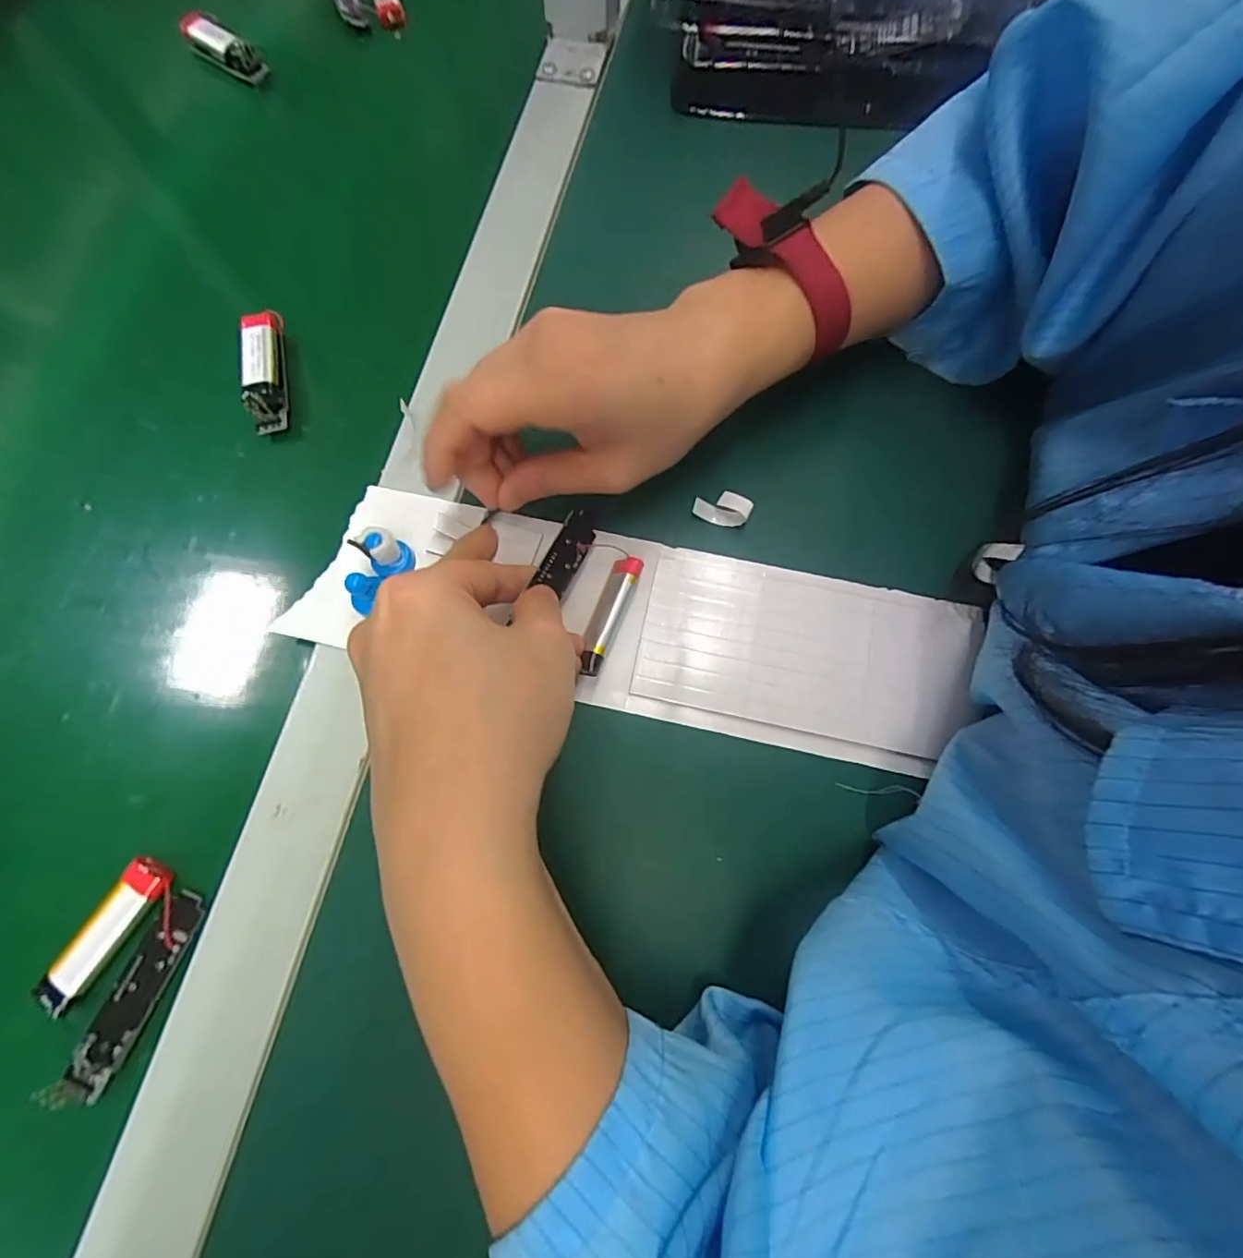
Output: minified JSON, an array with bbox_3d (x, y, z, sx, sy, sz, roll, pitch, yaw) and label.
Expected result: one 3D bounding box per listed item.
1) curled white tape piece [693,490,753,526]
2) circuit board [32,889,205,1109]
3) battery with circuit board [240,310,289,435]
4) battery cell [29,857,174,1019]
[{"bbox_3d":[0.047,-0.058,0.264,0.025,0.011,0.013,20,75,7],"label":"curled white tape piece"},{"bbox_3d":[-0.185,0.139,0.213,0.018,0.011,0.072,23,75,7],"label":"circuit board"},{"bbox_3d":[-0.185,-0.135,0.291,0.018,0.014,0.067,-11,73,-2],"label":"battery with circuit board"},{"bbox_3d":[-0.201,0.119,0.219,0.016,0.006,0.056,29,76,9],"label":"battery cell"}]

